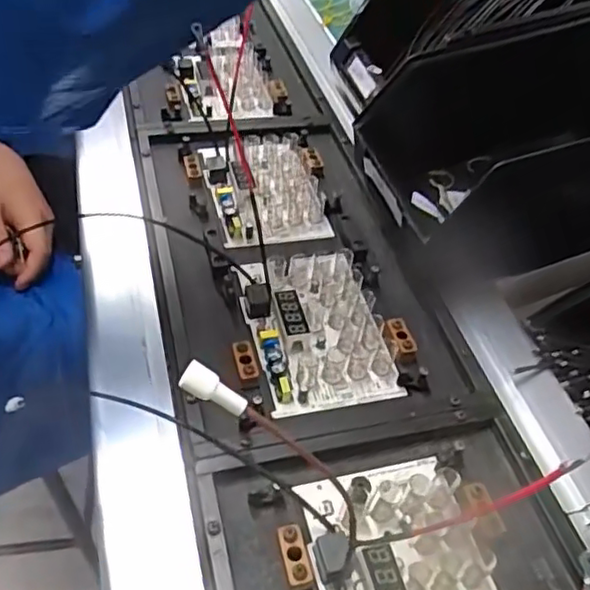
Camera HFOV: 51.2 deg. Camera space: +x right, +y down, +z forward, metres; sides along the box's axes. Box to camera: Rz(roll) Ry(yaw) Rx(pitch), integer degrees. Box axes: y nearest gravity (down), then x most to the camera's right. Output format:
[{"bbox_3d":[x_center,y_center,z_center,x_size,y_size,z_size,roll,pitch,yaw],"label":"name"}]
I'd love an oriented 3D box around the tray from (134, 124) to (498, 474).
[{"bbox_3d":[-0.015,-0.044,0.470,0.207,0.035,0.349,-9,48,-12],"label":"tray"}]

